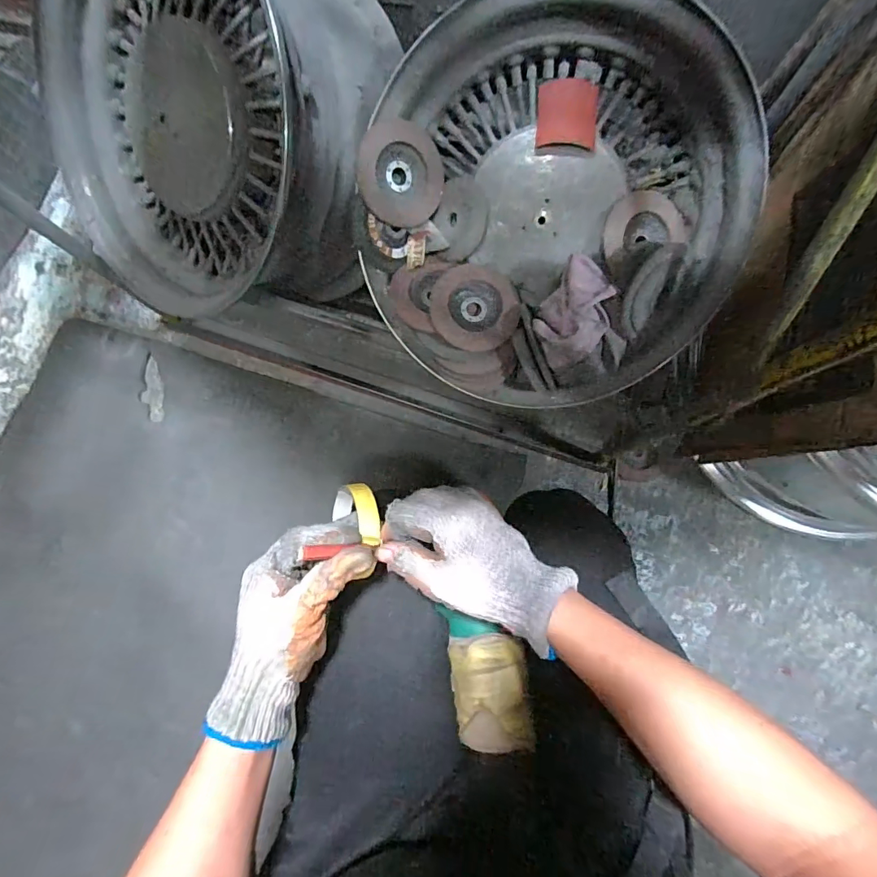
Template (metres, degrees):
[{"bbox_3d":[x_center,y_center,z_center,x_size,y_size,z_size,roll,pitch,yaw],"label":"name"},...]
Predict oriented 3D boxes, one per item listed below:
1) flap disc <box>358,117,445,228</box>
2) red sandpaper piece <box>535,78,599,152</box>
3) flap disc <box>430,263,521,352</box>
[{"bbox_3d":[-0.039,-0.277,0.479,0.090,0.008,0.093,-11,118,-21],"label":"flap disc"},{"bbox_3d":[0.129,-0.323,0.453,0.060,0.012,0.076,8,81,4],"label":"red sandpaper piece"},{"bbox_3d":[0.040,-0.143,0.498,0.094,0.020,0.095,0,81,2],"label":"flap disc"}]

